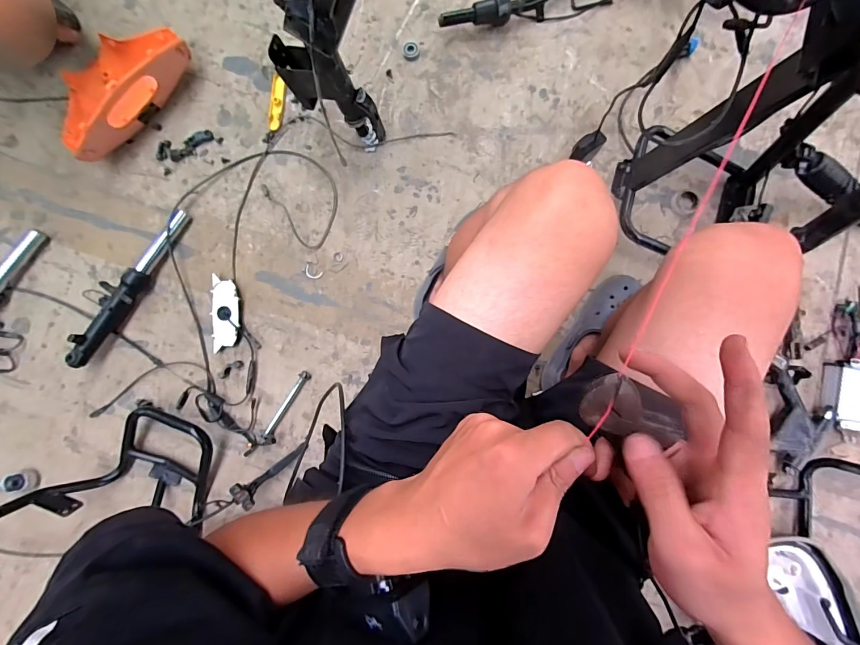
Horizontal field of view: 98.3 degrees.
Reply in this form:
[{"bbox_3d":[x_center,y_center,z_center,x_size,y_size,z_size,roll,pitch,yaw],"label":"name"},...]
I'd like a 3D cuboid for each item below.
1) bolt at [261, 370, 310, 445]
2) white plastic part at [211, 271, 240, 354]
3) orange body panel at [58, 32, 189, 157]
[{"bbox_3d":[-0.277,0.165,0.721,0.026,0.027,0.150,29,90,1],"label":"bolt"},{"bbox_3d":[-0.405,-0.018,0.737,0.054,0.022,0.142,-1,89,1],"label":"white plastic part"},{"bbox_3d":[-0.604,-0.458,0.715,0.138,0.094,0.292,43,90,1],"label":"orange body panel"}]

